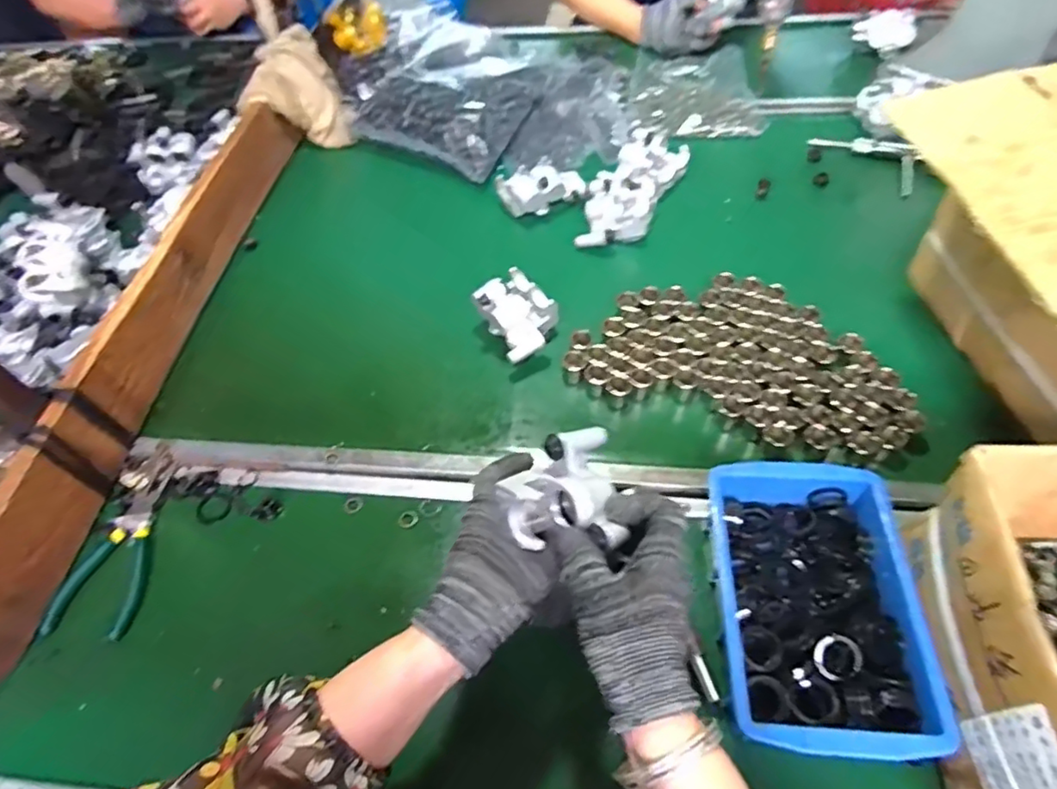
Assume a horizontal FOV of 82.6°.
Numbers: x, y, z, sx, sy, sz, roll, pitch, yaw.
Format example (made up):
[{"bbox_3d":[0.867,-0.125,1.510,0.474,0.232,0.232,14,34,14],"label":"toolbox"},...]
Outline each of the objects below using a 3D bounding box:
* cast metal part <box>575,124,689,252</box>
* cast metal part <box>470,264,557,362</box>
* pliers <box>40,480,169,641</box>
[{"bbox_3d":[0.130,-0.256,0.752,0.081,0.057,0.195,22,59,18],"label":"cast metal part"},{"bbox_3d":[-0.012,-0.085,0.643,0.076,0.069,0.096,-31,59,-17],"label":"cast metal part"},{"bbox_3d":[-0.370,0.145,0.539,0.072,0.008,0.136,-3,55,2],"label":"pliers"}]

